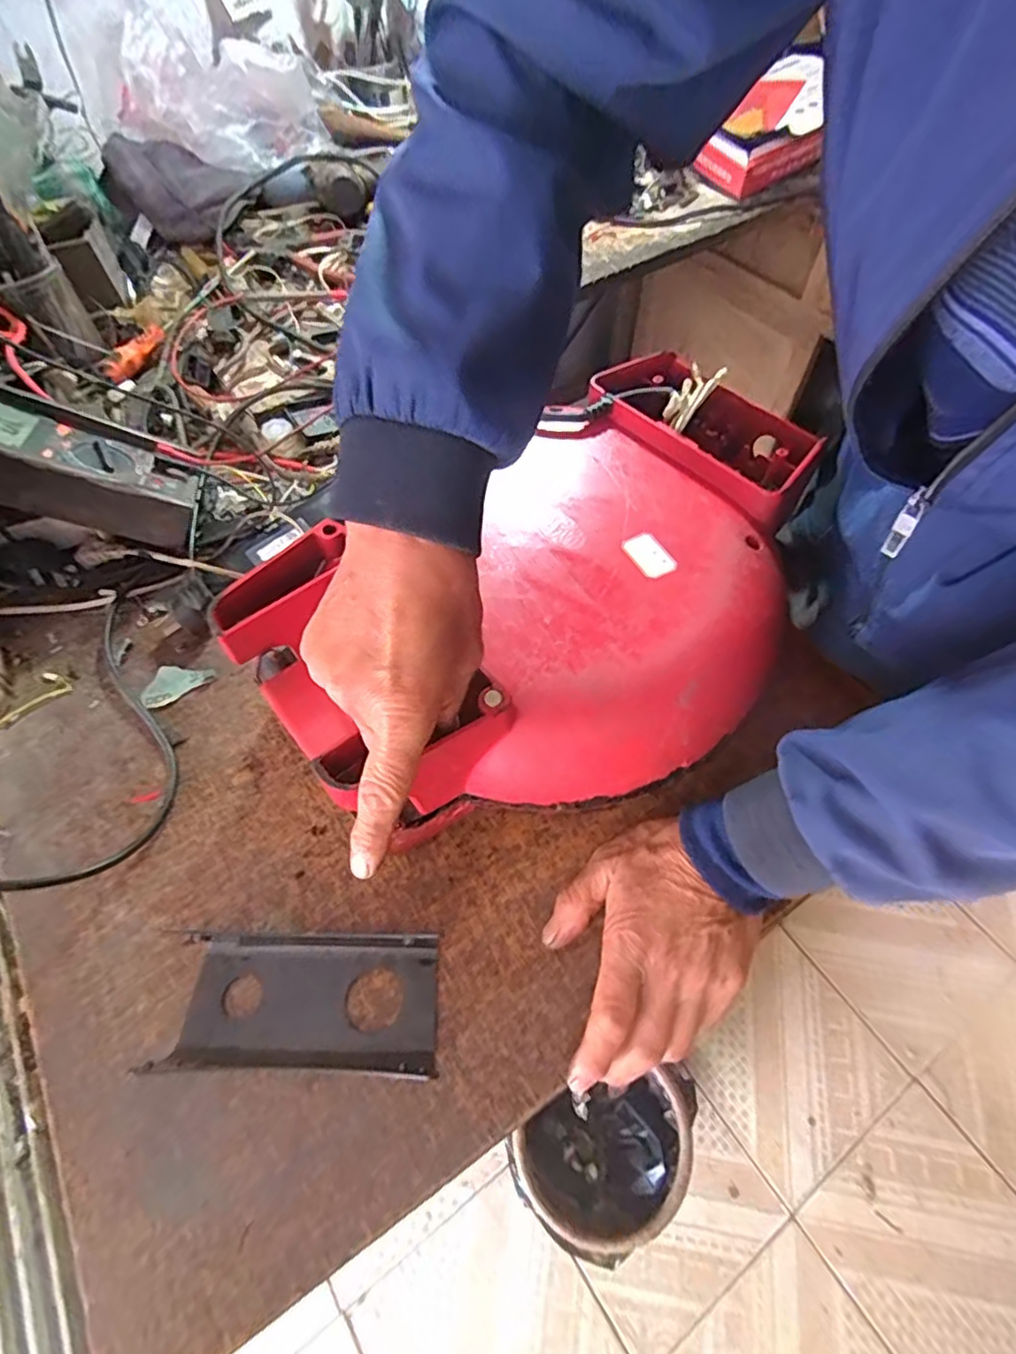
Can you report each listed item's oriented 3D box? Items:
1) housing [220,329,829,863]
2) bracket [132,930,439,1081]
[{"bbox_3d":[0.033,-0.075,0.425,0.407,0.085,0.292,-34,66,-22],"label":"housing"},{"bbox_3d":[-0.117,0.185,0.352,0.149,0.031,0.073,0,59,0],"label":"bracket"}]

